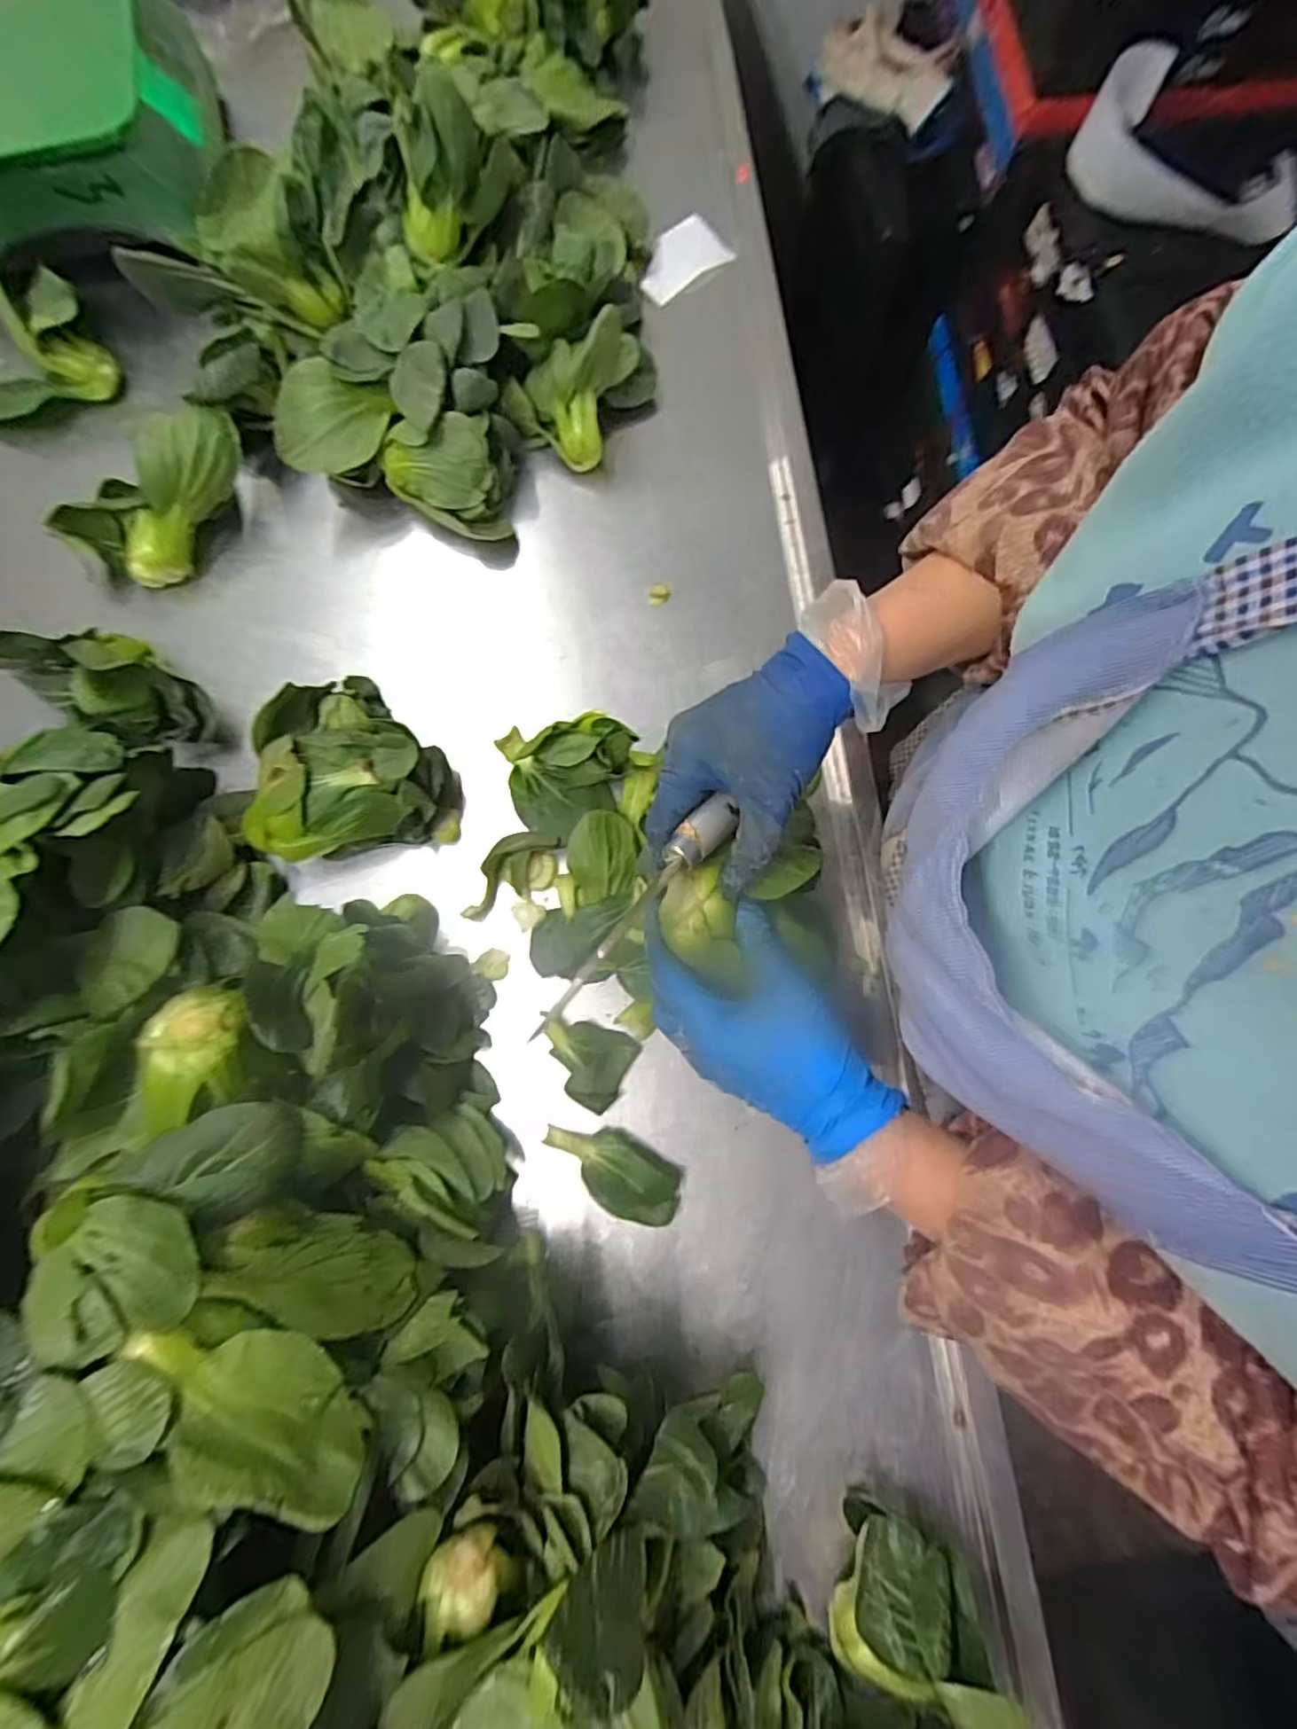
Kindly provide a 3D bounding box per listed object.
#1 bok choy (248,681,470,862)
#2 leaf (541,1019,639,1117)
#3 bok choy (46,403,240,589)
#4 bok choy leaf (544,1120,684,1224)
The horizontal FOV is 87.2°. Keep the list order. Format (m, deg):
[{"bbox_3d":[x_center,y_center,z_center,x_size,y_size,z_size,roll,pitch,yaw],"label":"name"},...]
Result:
[{"bbox_3d":[-0.206,-0.068,0.467,0.133,0.084,0.115,-12,78,-3],"label":"bok choy"},{"bbox_3d":[-0.043,0.131,0.455,0.061,0.027,0.049,23,79,5],"label":"leaf"},{"bbox_3d":[-0.366,-0.276,0.513,0.154,0.061,0.069,-40,80,10],"label":"bok choy"},{"bbox_3d":[-0.024,0.201,0.446,0.095,0.019,0.046,28,79,6],"label":"bok choy leaf"}]

